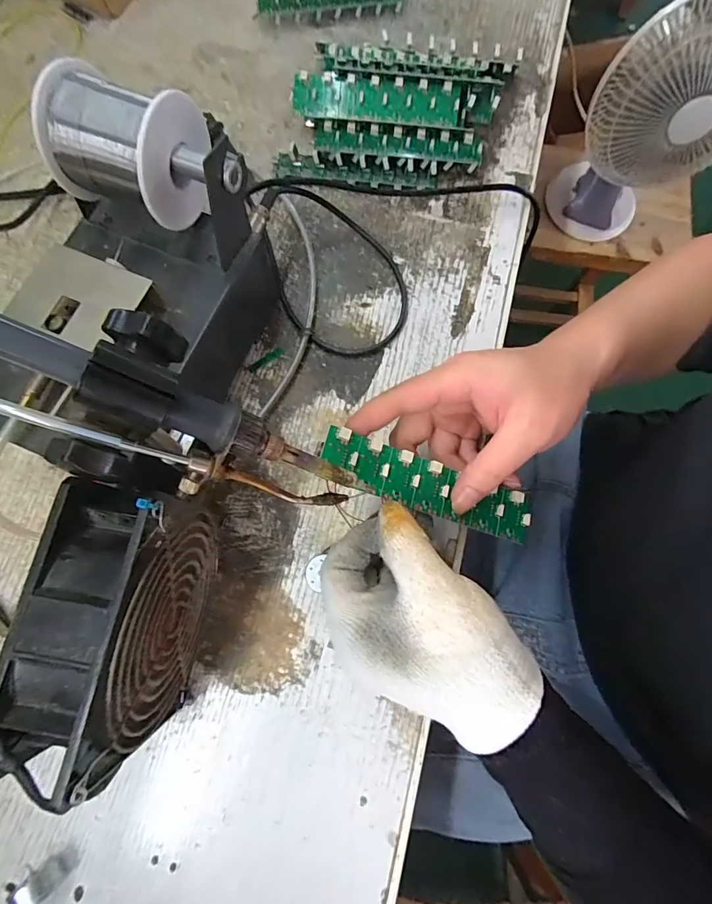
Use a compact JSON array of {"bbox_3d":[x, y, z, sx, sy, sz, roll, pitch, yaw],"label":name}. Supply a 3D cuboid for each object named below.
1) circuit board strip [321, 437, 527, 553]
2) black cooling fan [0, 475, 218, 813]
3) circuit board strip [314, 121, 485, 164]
[{"bbox_3d":[0.046,0.021,0.253,0.136,0.006,0.032,22,76,-13],"label":"circuit board strip"},{"bbox_3d":[-0.114,0.085,0.224,0.047,0.120,0.115,11,75,1],"label":"black cooling fan"},{"bbox_3d":[0.036,-0.258,0.365,0.139,0.021,0.028,7,76,1],"label":"circuit board strip"}]

